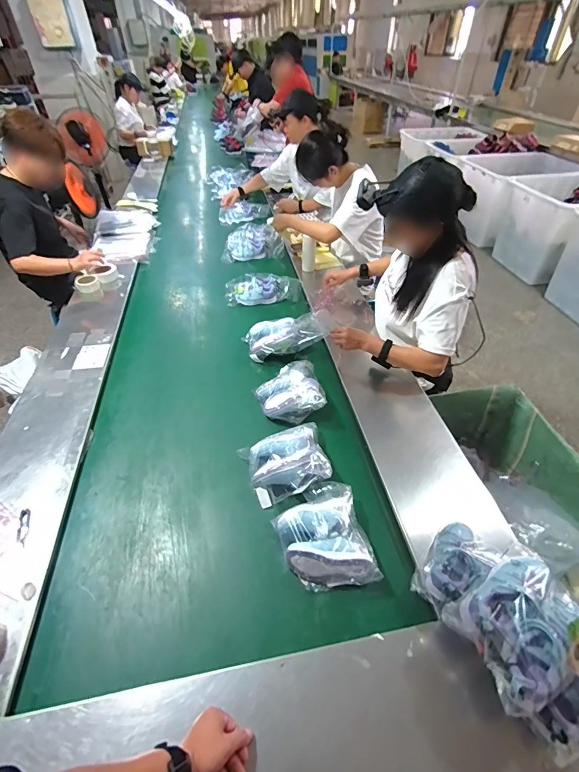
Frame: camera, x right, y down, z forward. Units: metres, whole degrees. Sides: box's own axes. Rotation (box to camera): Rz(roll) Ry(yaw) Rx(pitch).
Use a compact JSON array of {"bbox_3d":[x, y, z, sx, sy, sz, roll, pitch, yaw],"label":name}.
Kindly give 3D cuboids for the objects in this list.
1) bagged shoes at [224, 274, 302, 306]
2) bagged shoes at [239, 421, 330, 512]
[{"bbox_3d":[-0.120,-0.422,1.597,0.338,0.095,0.166,2,44,3],"label":"bagged shoes"},{"bbox_3d":[-0.011,0.194,0.944,0.204,0.086,0.187,-12,45,-11],"label":"bagged shoes"}]

